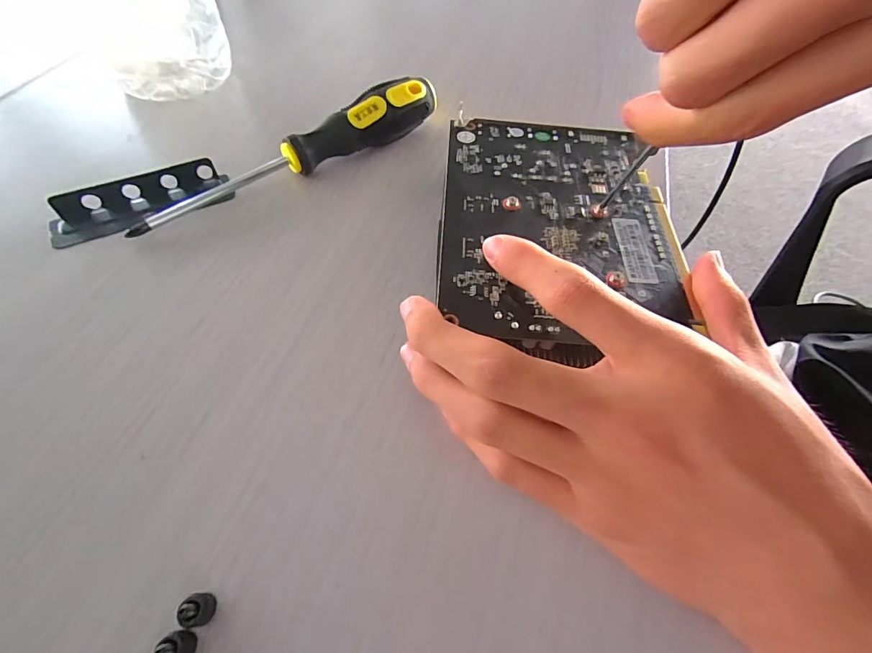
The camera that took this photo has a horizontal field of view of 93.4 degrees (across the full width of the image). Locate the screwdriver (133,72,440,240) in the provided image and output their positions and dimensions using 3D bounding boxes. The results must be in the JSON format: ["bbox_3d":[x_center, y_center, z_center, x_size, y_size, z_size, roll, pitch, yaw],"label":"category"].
[{"bbox_3d":[-0.083,-0.105,0.247,0.197,0.034,0.025,-30,63,-21],"label":"screwdriver"}]

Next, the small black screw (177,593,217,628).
[{"bbox_3d":[-0.077,0.091,0.132,0.009,0.007,0.009,2,57,-3],"label":"small black screw"}]

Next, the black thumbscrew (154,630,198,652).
[{"bbox_3d":[-0.079,0.098,0.125,0.007,0.012,0.009,-5,57,-7],"label":"black thumbscrew"}]

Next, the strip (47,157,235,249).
[{"bbox_3d":[-0.166,-0.070,0.231,0.091,0.013,0.032,-25,62,-18],"label":"strip"}]

